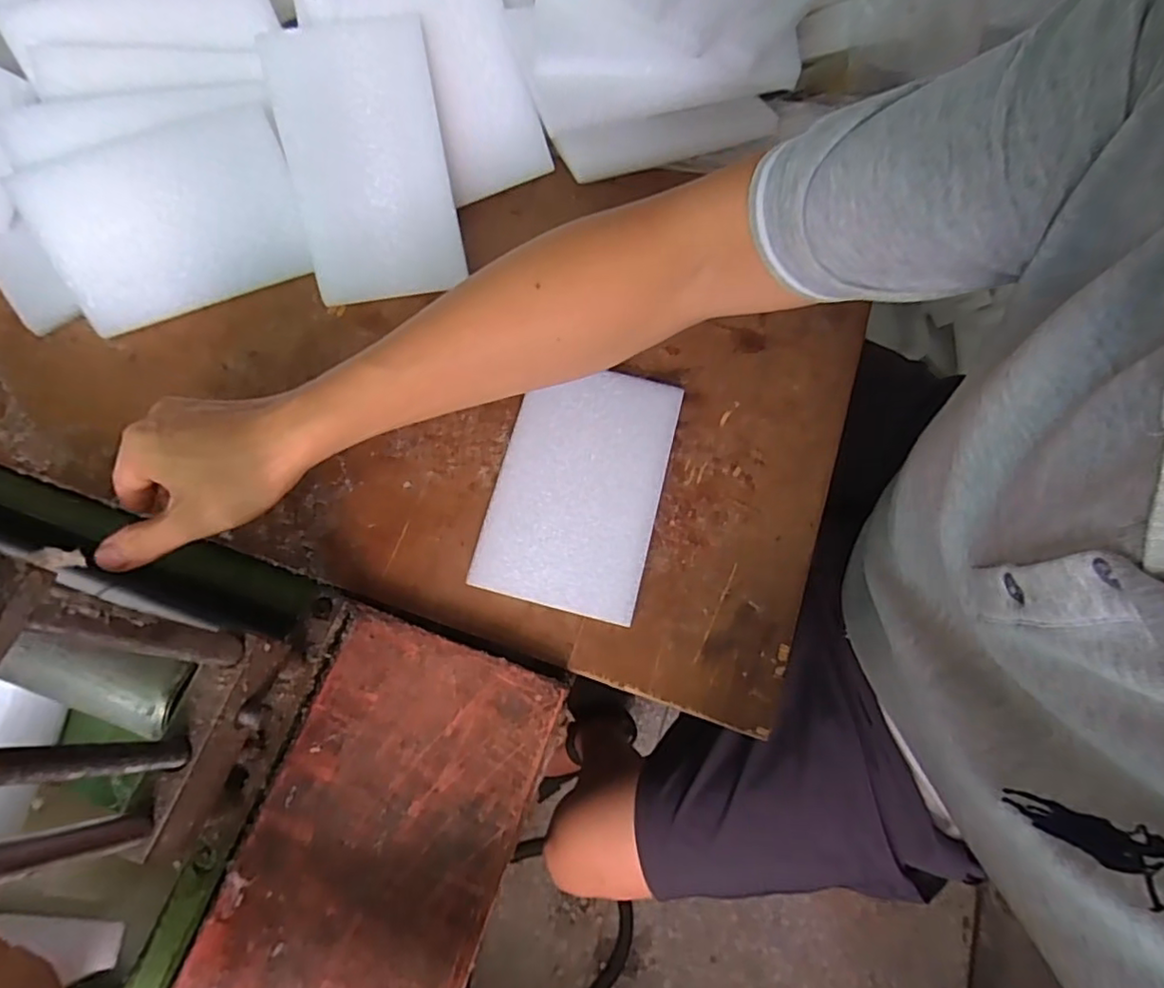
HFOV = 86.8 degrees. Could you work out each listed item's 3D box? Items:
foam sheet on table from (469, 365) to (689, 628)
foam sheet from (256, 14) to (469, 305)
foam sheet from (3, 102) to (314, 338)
[{"bbox_3d":[-0.001,-0.006,0.426,0.108,0.020,0.168,14,72,2],"label":"foam sheet on table"},{"bbox_3d":[-0.152,-0.233,0.439,0.109,0.008,0.173,-10,110,-5],"label":"foam sheet"},{"bbox_3d":[-0.288,-0.192,0.434,0.171,0.012,0.111,-20,112,-5],"label":"foam sheet"}]

